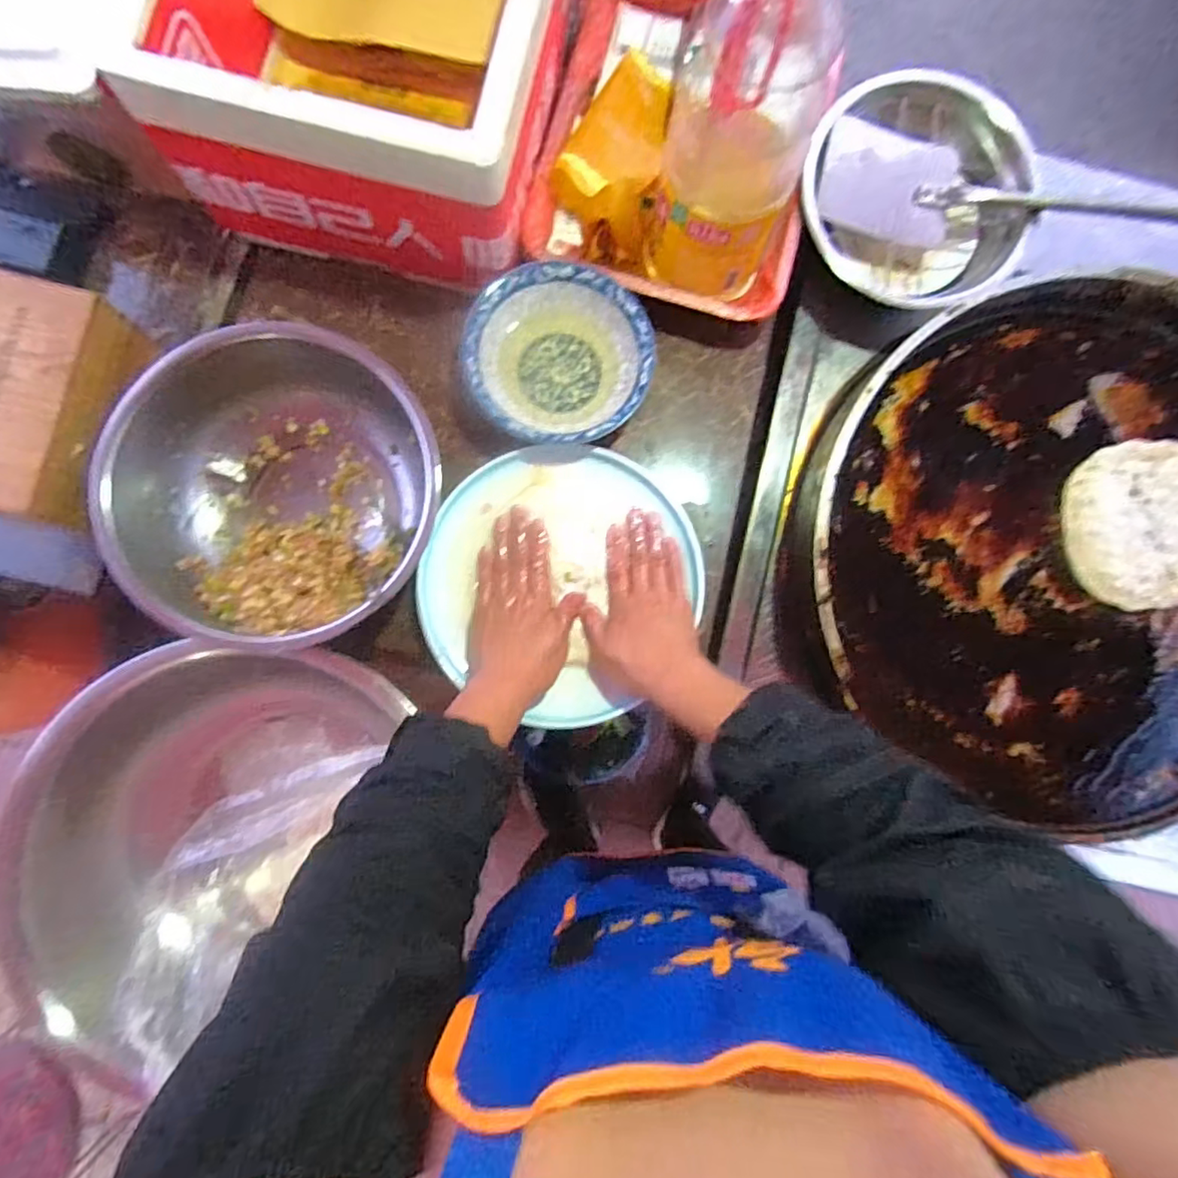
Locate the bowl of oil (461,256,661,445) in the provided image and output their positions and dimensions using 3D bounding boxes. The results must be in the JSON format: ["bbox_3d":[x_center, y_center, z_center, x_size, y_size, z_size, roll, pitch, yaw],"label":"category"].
[{"bbox_3d":[-0.027,-0.218,0.565,0.168,0.056,0.166,0,85,-4],"label":"bowl of oil"}]

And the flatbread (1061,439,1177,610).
[{"bbox_3d":[0.567,-0.063,0.596,0.176,0.016,0.160,3,85,-3],"label":"flatbread"}]

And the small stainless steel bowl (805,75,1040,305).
[{"bbox_3d":[0.322,-0.391,0.605,0.218,0.070,0.209,0,85,-4],"label":"small stainless steel bowl"}]

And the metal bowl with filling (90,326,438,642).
[{"bbox_3d":[-0.258,-0.086,0.526,0.253,0.108,0.253,0,90,-2],"label":"metal bowl with filling"}]

